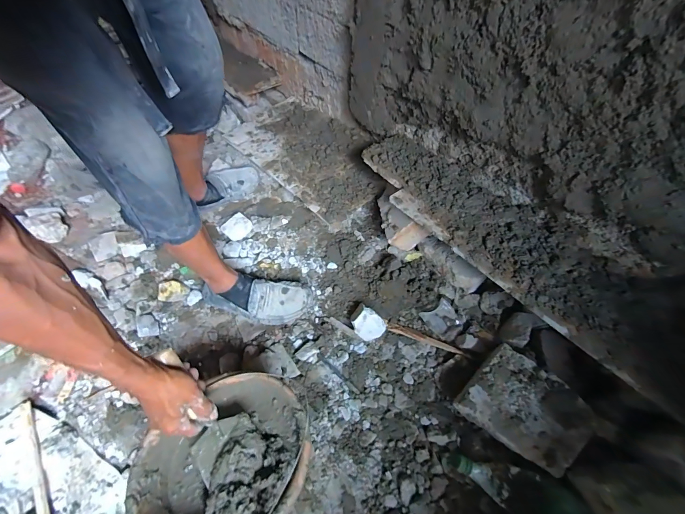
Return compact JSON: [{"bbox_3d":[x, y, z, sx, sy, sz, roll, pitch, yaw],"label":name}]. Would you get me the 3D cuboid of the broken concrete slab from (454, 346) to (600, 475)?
[{"bbox_3d":[0.360,0.296,0.601,0.205,0.041,0.160,40,67,20],"label":"broken concrete slab"}]

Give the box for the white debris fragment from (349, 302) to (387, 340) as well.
[{"bbox_3d":[0.058,0.158,0.740,0.088,0.047,0.071,37,66,19],"label":"white debris fragment"}]

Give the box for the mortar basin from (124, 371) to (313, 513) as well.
[{"bbox_3d":[-0.177,0.320,0.487,0.254,0.084,0.209,-37,65,-20],"label":"mortar basin"}]

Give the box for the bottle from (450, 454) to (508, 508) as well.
[{"bbox_3d":[0.266,0.421,0.593,0.107,0.031,0.036,33,65,17],"label":"bottle"}]

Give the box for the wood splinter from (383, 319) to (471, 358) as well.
[{"bbox_3d":[0.198,0.193,0.739,0.201,0.014,0.019,18,60,12],"label":"wood splinter"}]

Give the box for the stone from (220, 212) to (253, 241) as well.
[{"bbox_3d":[-0.307,-0.089,0.900,0.080,0.024,0.070,-39,65,-21],"label":"stone"}]

